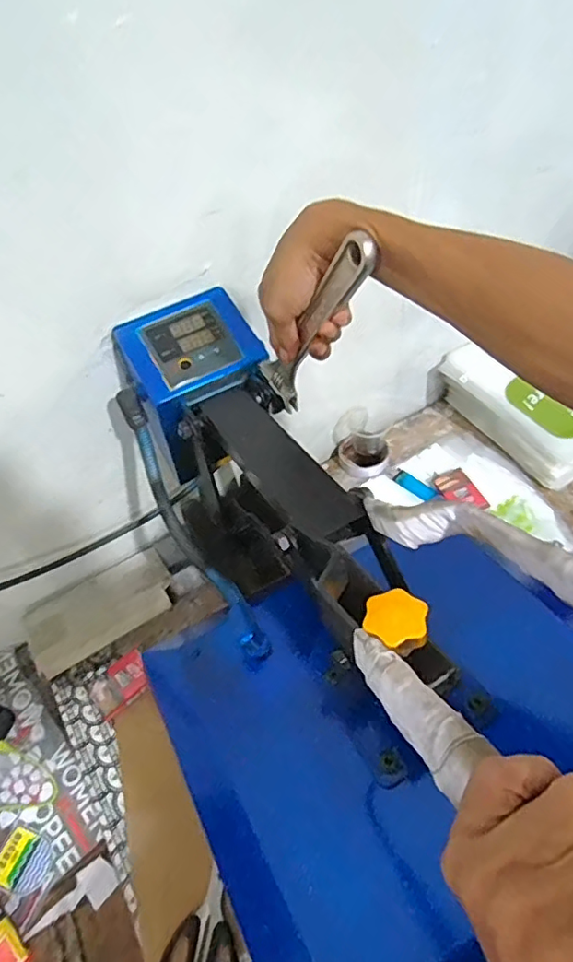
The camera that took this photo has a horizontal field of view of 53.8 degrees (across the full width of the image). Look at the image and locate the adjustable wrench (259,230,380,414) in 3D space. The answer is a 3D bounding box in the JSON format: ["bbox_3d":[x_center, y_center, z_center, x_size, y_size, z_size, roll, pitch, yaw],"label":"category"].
[{"bbox_3d":[0.021,-0.122,0.464,0.050,0.203,0.016,47,65,2],"label":"adjustable wrench"}]

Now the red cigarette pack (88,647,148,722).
[{"bbox_3d":[-0.206,0.253,0.705,0.074,0.019,0.055,-38,57,-22],"label":"red cigarette pack"}]

